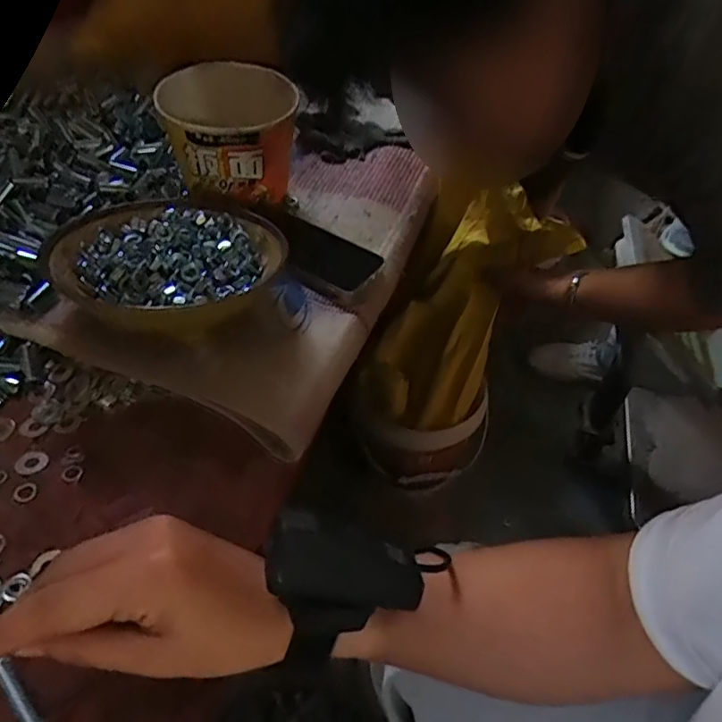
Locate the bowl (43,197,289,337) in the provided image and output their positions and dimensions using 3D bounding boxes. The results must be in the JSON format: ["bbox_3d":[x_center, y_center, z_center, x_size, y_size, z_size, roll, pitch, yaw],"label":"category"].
[{"bbox_3d":[-0.164,-0.082,0.524,0.190,0.058,0.160,-3,48,-7],"label":"bowl"}]

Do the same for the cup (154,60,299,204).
[{"bbox_3d":[-0.133,-0.238,0.633,0.118,0.105,0.122,2,48,-2],"label":"cup"}]

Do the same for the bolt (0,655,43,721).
[{"bbox_3d":[-0.133,0.132,0.230,0.006,0.033,0.004,-29,12,-27],"label":"bolt"}]

